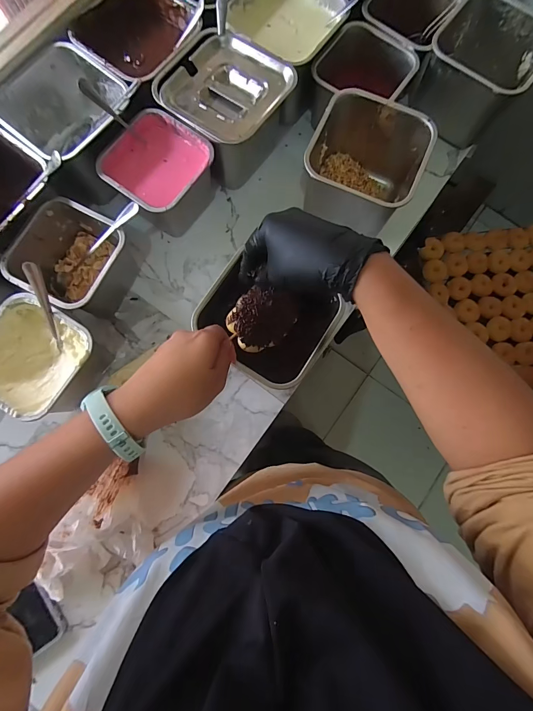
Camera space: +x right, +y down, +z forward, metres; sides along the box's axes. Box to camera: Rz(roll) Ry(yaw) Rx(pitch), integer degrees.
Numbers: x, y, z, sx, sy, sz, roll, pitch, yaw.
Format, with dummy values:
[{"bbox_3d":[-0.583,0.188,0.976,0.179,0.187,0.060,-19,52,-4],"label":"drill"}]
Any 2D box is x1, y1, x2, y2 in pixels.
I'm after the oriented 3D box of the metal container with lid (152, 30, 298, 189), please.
[{"bbox_3d":[-0.048,-0.323,0.476,0.143,0.119,0.138,37,81,6],"label":"metal container with lid"}]

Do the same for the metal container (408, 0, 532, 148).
[{"bbox_3d":[0.296,-0.398,0.490,0.135,0.095,0.139,37,81,6],"label":"metal container"}]

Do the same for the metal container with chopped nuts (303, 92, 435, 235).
[{"bbox_3d":[0.126,-0.245,0.468,0.137,0.111,0.133,20,80,3],"label":"metal container with chopped nuts"}]

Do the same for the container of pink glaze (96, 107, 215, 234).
[{"bbox_3d":[-0.140,-0.235,0.466,0.116,0.086,0.118,38,81,6],"label":"container of pink glaze"}]

